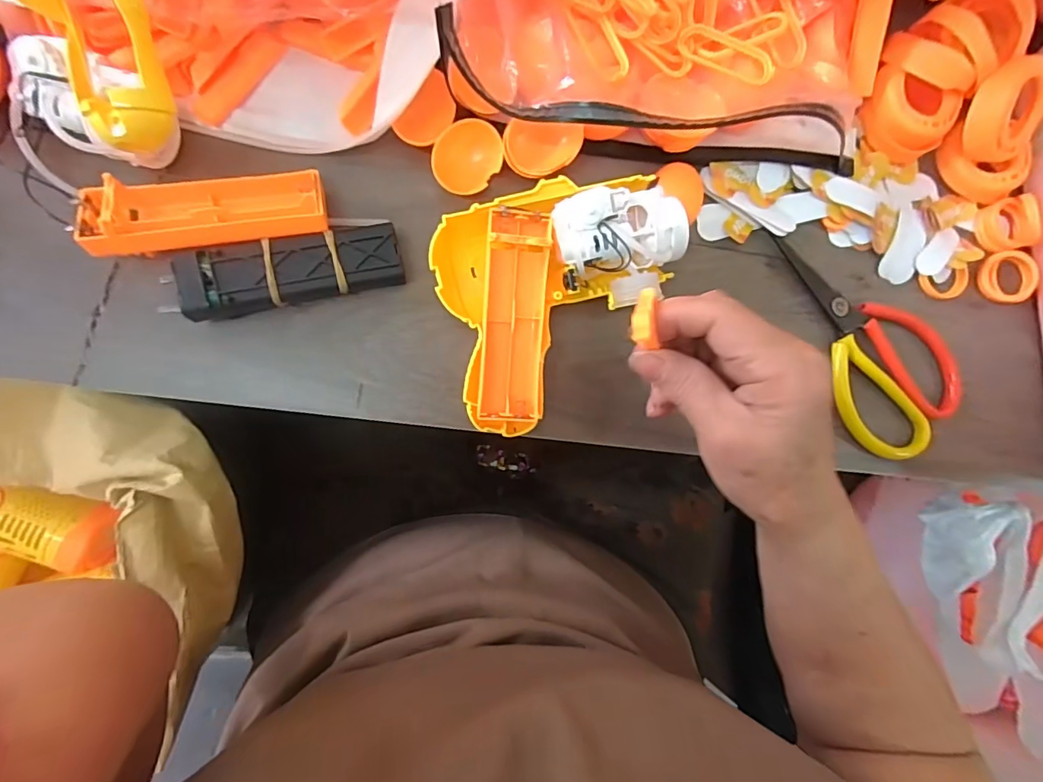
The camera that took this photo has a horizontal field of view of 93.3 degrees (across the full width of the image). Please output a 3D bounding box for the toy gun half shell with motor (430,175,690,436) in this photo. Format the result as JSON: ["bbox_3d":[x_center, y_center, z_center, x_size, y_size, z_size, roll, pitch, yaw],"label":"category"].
[{"bbox_3d":[0.025,-0.050,0.274,0.131,0.044,0.121,-14,90,-9],"label":"toy gun half shell with motor"}]

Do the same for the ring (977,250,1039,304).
[{"bbox_3d":[0.340,-0.079,0.344,0.037,0.005,0.036,0,97,3],"label":"ring"}]

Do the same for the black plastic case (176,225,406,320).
[{"bbox_3d":[-0.118,-0.063,0.261,0.107,0.025,0.032,-15,91,-9],"label":"black plastic case"}]

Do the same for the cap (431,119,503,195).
[{"bbox_3d":[-0.031,-0.132,0.278,0.035,0.011,0.042,26,85,-7],"label":"cap"}]

